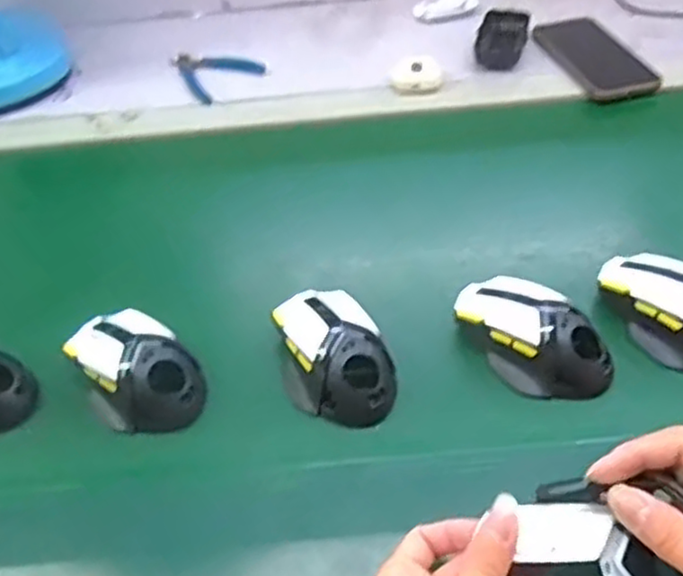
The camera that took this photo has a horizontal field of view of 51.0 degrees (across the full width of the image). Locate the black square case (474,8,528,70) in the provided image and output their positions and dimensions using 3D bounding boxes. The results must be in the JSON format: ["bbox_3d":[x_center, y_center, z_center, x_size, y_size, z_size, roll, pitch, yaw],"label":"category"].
[{"bbox_3d":[0.182,-0.283,0.815,0.053,0.018,0.106,11,49,15],"label":"black square case"}]

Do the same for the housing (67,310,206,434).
[{"bbox_3d":[-0.148,0.055,0.509,0.069,0.033,0.111,-35,53,-24],"label":"housing"}]

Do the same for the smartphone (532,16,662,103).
[{"bbox_3d":[0.274,-0.258,0.791,0.081,0.014,0.160,-14,48,-8],"label":"smartphone"}]

